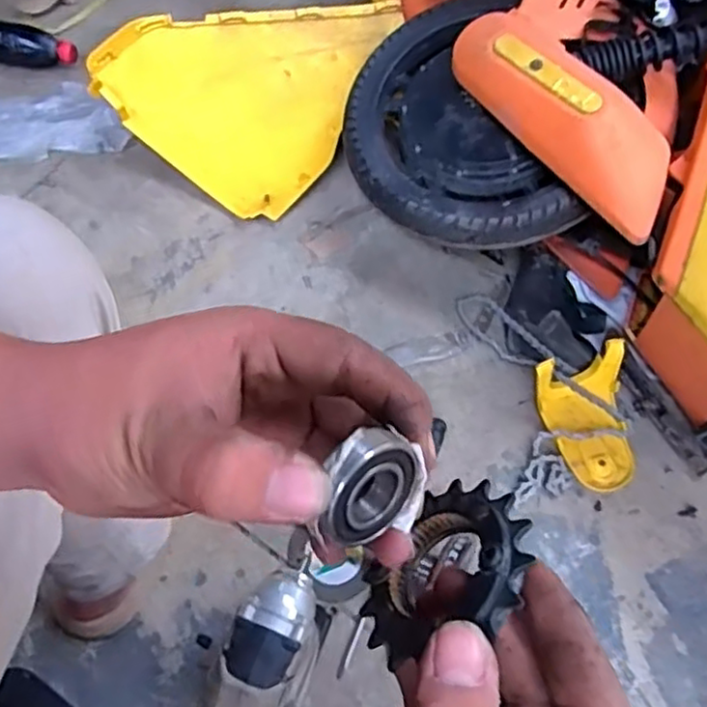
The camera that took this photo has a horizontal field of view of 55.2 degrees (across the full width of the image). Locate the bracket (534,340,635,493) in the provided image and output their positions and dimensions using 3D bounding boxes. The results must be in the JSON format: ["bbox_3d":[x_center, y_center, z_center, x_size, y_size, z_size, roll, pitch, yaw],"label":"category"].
[{"bbox_3d":[0.296,0.081,0.823,0.111,0.070,0.157,-17,66,-8],"label":"bracket"}]

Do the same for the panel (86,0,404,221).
[{"bbox_3d":[-0.148,-0.427,0.997,0.344,0.060,0.376,36,85,-5],"label":"panel"}]

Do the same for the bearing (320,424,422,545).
[{"bbox_3d":[0.004,0.039,0.196,0.032,0.034,0.009,3,20,-42],"label":"bearing"}]

